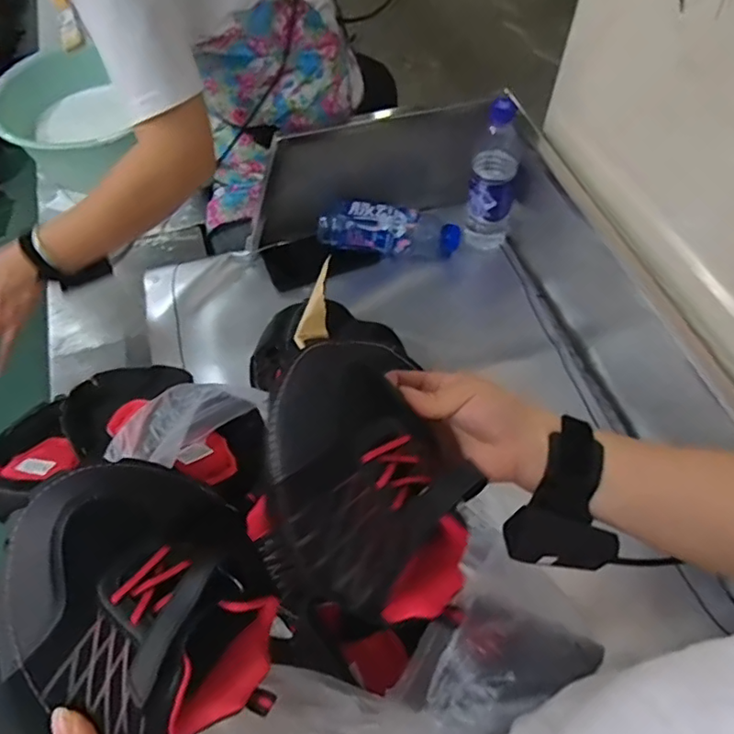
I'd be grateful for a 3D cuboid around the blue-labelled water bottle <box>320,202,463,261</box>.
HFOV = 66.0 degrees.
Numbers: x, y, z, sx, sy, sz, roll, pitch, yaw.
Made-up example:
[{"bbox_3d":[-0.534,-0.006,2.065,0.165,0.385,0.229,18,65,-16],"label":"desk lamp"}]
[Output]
[{"bbox_3d":[0.038,-0.201,0.846,0.214,0.070,0.057,5,57,-15],"label":"blue-labelled water bottle"}]

